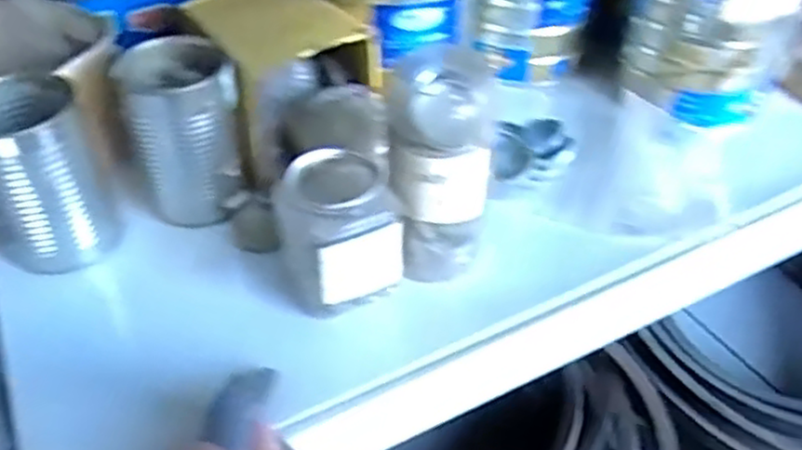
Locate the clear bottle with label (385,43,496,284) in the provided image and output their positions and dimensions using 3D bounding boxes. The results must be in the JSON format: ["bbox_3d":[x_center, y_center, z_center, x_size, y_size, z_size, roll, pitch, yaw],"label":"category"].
[{"bbox_3d":[0.024,-0.030,0.455,0.062,0.141,0.065,5,41,8],"label":"clear bottle with label"}]

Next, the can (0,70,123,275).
[{"bbox_3d":[-0.239,-0.034,0.493,0.075,0.116,0.068,-16,43,-15],"label":"can"}]

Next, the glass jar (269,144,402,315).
[{"bbox_3d":[-0.037,0.005,0.451,0.074,0.079,0.062,-5,41,-3],"label":"glass jar"}]

